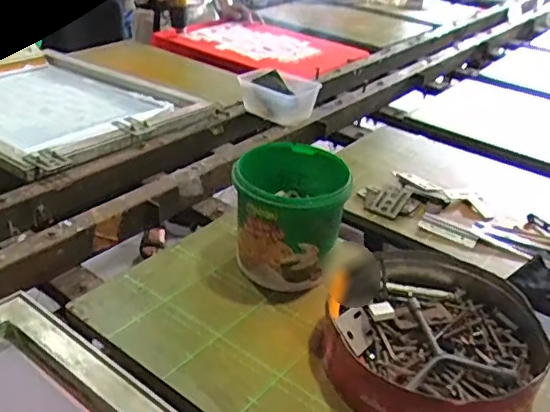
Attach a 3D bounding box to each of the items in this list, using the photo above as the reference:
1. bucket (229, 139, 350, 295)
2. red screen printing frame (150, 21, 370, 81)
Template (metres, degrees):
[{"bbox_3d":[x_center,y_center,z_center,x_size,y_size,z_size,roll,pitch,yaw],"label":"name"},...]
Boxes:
[{"bbox_3d":[0.021,0.011,0.865,0.152,0.146,0.156,3,32,-2],"label":"bucket"},{"bbox_3d":[-0.019,-0.492,1.835,0.412,0.057,0.671,-25,39,-36],"label":"red screen printing frame"}]

